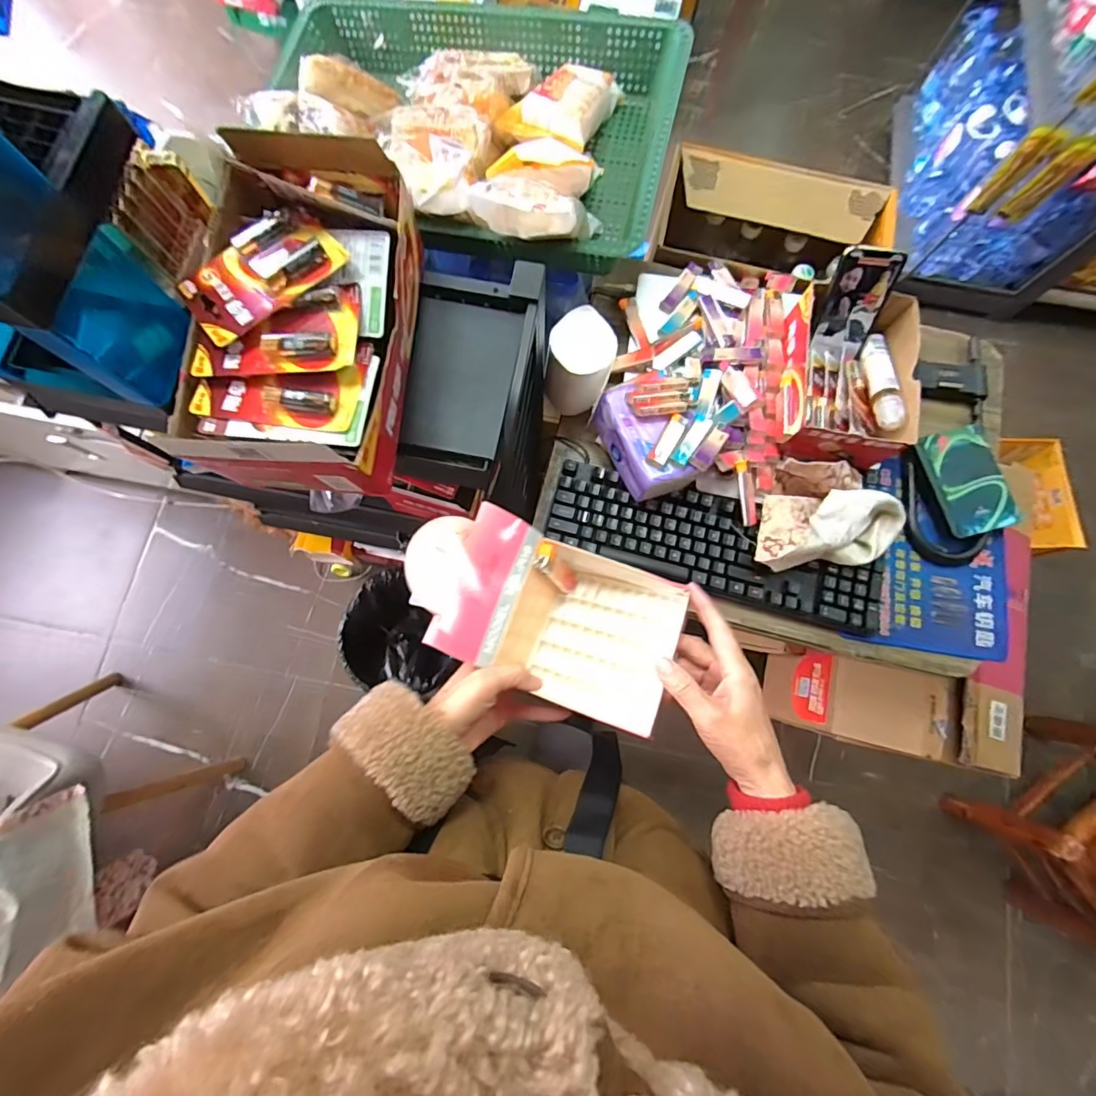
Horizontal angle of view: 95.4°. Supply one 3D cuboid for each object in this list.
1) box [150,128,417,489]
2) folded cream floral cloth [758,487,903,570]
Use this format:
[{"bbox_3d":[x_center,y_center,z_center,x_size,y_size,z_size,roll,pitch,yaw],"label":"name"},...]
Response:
[{"bbox_3d":[-0.197,-0.182,0.414,0.153,0.104,0.263,7,78,0],"label":"box"},{"bbox_3d":[0.349,-0.021,0.606,0.171,0.053,0.092,4,78,0],"label":"folded cream floral cloth"}]

